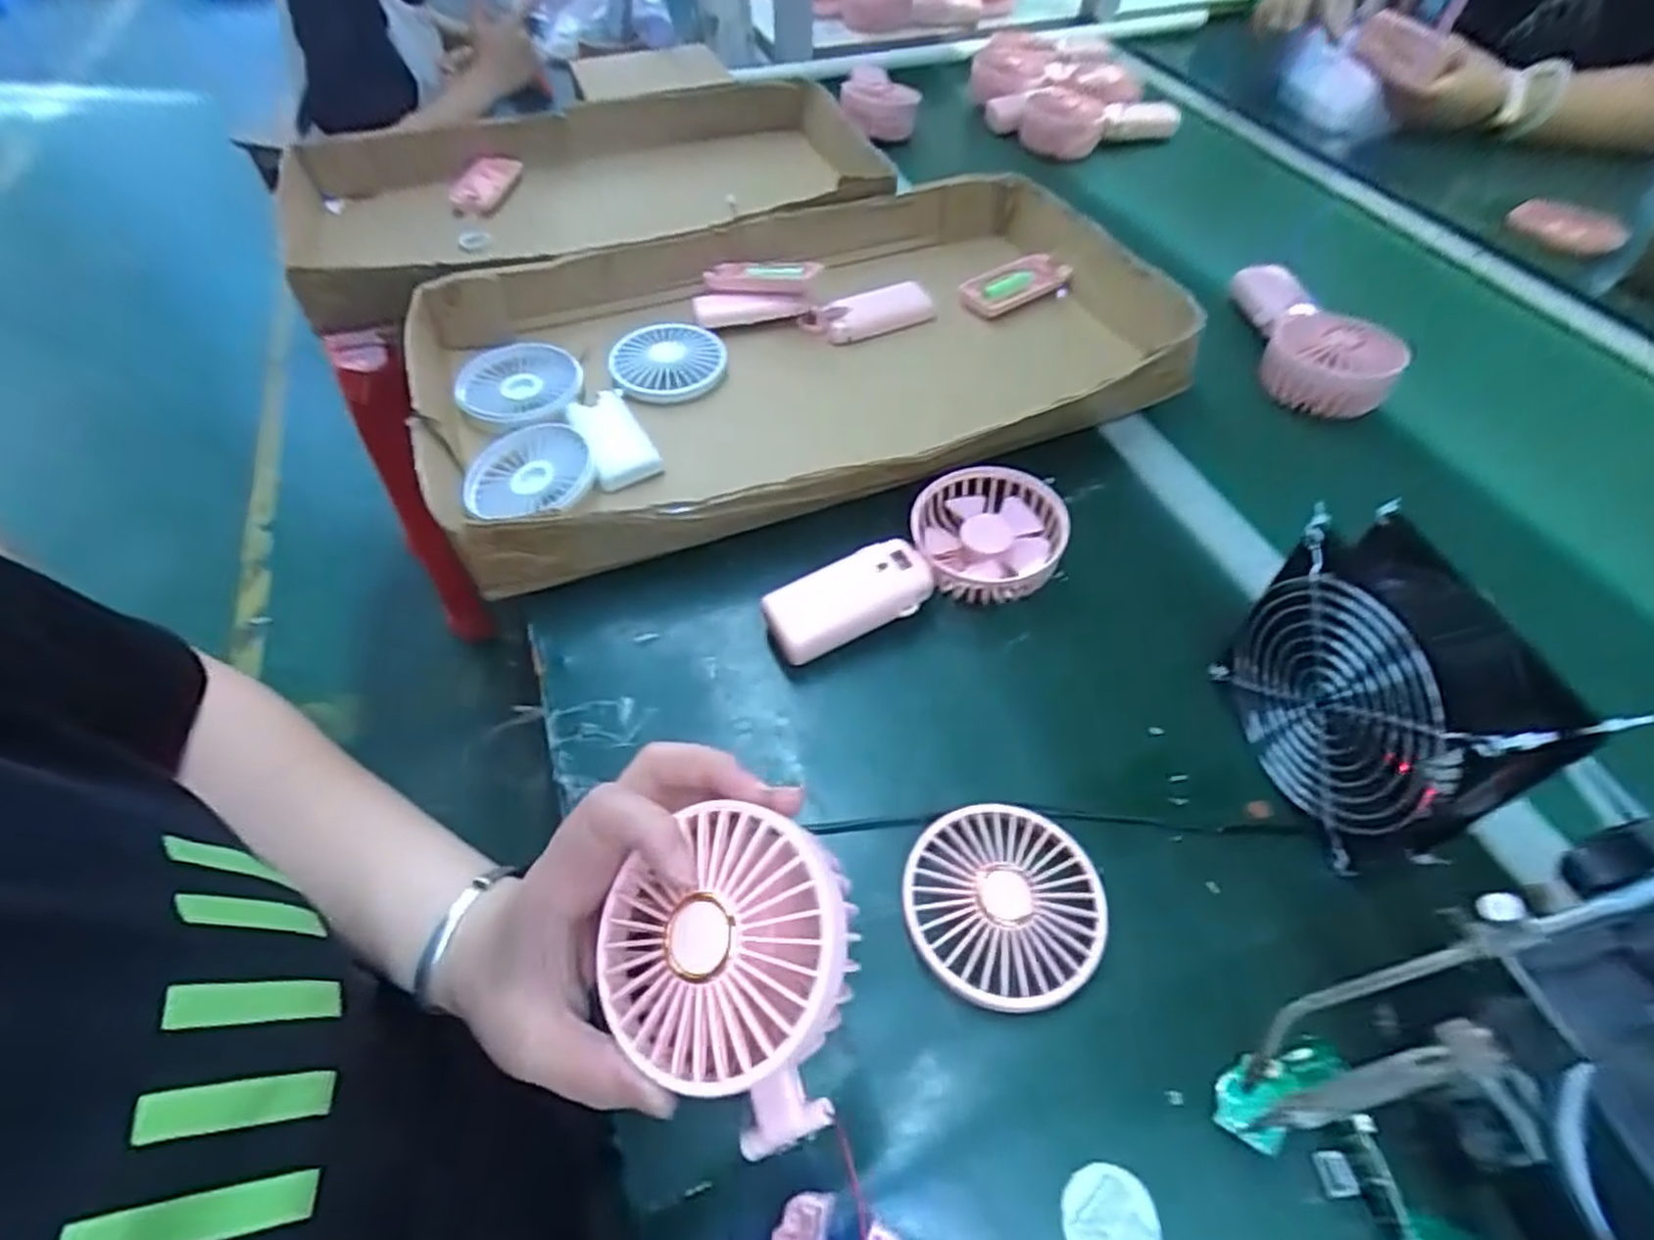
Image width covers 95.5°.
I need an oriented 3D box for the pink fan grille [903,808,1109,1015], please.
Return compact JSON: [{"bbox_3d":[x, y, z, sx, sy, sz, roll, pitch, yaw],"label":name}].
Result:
[{"bbox_3d":[0.079,0.127,0.340,0.085,0.015,0.086,0,53,1],"label":"pink fan grille"}]

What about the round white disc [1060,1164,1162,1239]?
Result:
[{"bbox_3d":[0.104,0.221,0.275,0.035,0.004,0.034,0,53,1],"label":"round white disc"}]

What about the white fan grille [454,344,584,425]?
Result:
[{"bbox_3d":[-0.224,-0.175,0.546,0.086,0.011,0.086,-1,53,0],"label":"white fan grille"}]

